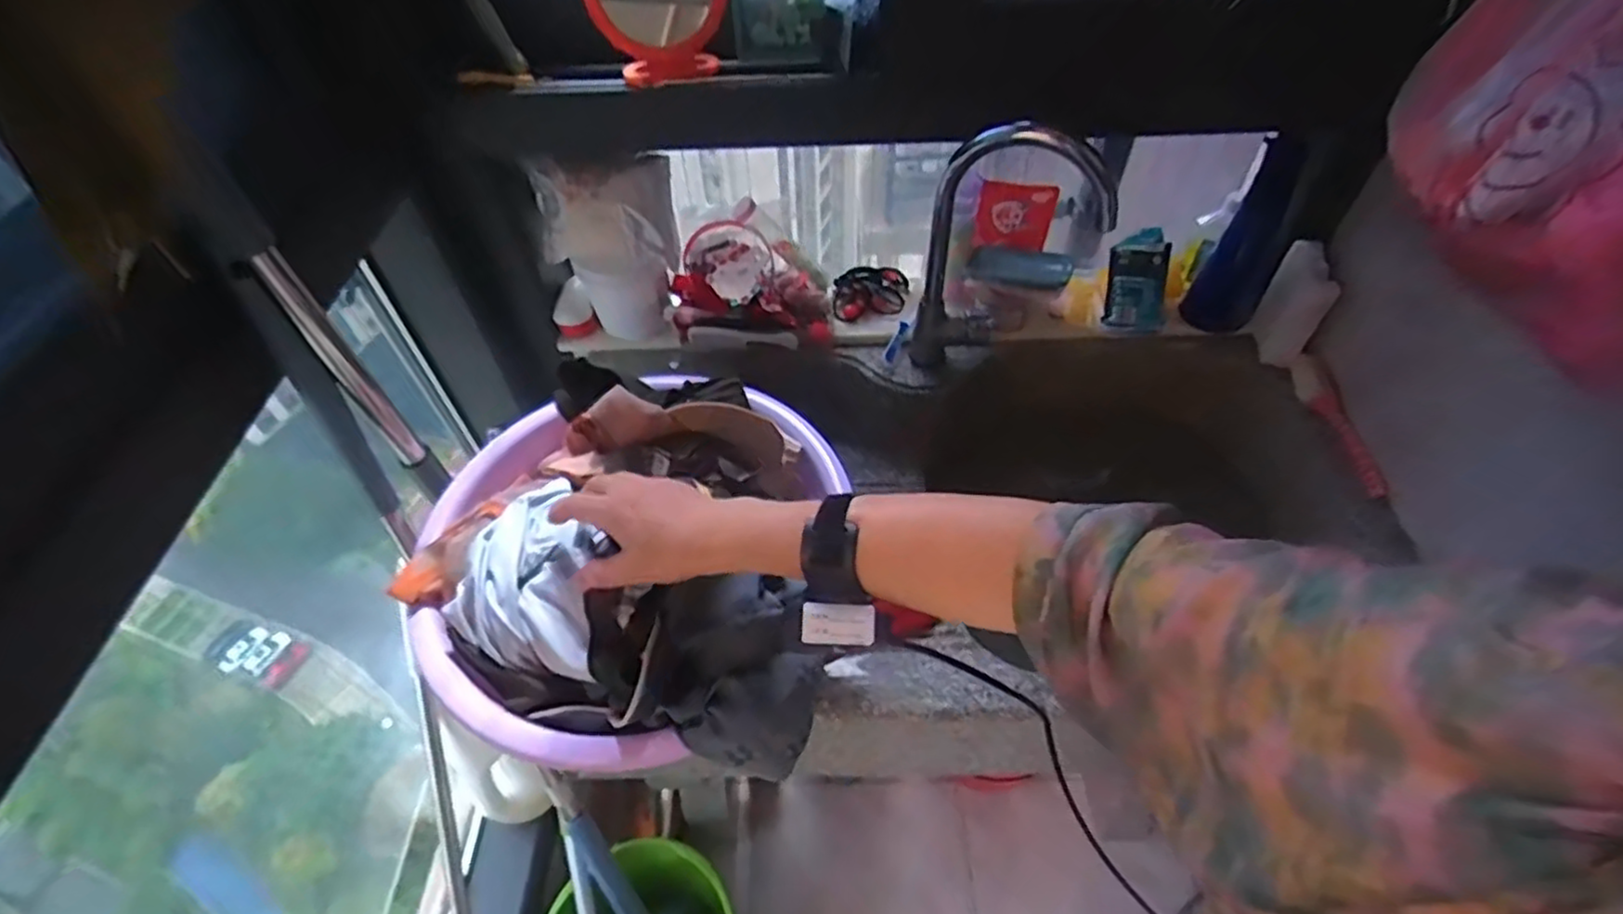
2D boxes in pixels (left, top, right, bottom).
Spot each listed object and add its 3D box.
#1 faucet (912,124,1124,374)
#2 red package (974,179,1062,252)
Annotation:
[{"bbox_3d":[0.232,-0.226,0.853,0.200,0.319,0.074,22,55,18],"label":"faucet"},{"bbox_3d":[0.278,-0.330,0.976,0.110,0.082,0.018,-1,25,-10],"label":"red package"}]

